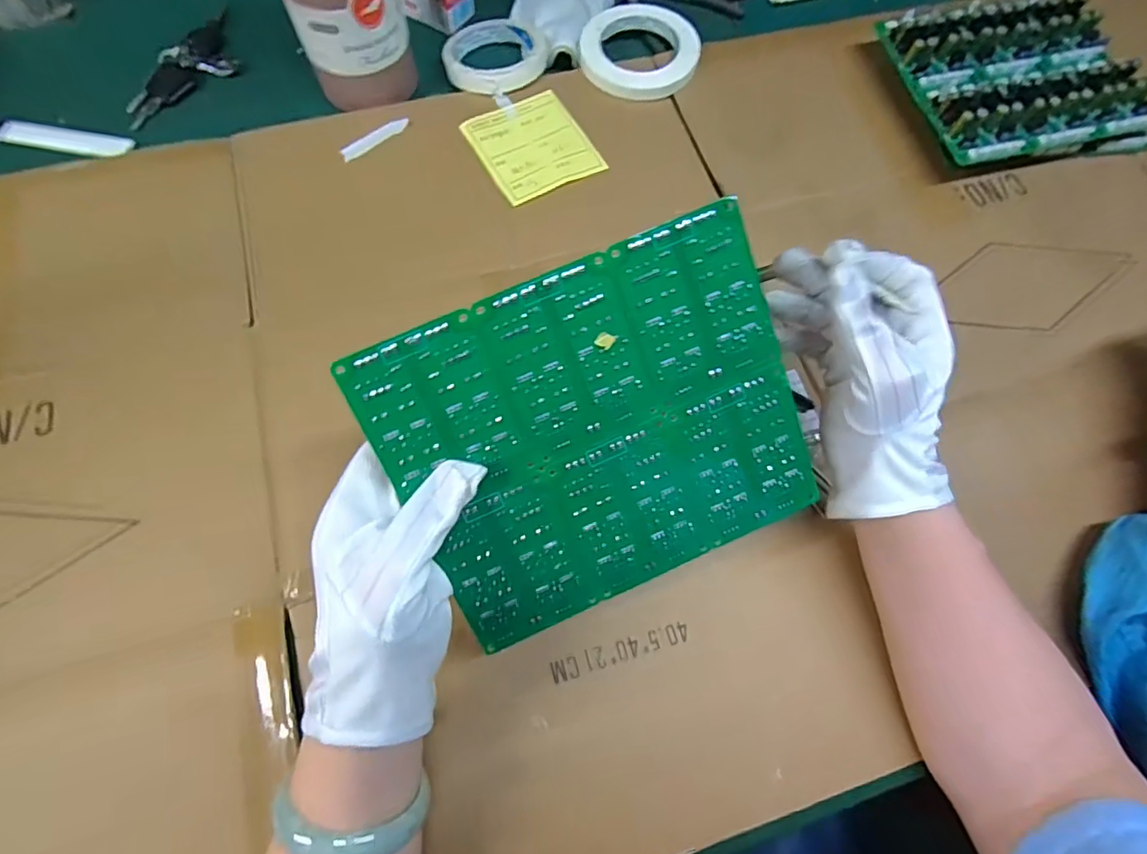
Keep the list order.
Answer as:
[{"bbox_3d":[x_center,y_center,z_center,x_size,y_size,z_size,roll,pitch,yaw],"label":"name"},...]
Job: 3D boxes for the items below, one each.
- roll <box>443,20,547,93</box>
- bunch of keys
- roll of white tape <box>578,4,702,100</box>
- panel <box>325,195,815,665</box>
[{"bbox_3d":[-0.076,-0.356,0.513,0.094,0.017,0.089,0,71,-1],"label":"roll"},{"bbox_3d":[-0.360,-0.342,0.512,0.061,0.019,0.156,20,72,5],"label":"bunch of keys"},{"bbox_3d":[0.064,-0.360,0.518,0.112,0.021,0.107,0,71,-1],"label":"roll of white tape"},{"bbox_3d":[0.016,0.007,0.281,0.204,0.004,0.173,-24,107,-4],"label":"panel"}]

